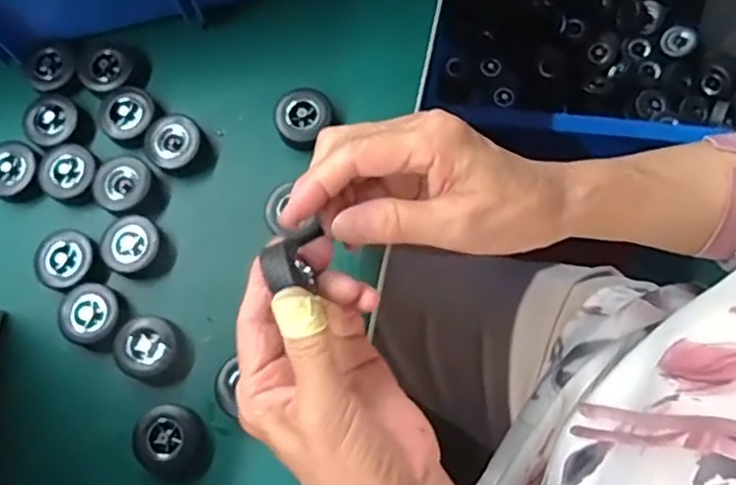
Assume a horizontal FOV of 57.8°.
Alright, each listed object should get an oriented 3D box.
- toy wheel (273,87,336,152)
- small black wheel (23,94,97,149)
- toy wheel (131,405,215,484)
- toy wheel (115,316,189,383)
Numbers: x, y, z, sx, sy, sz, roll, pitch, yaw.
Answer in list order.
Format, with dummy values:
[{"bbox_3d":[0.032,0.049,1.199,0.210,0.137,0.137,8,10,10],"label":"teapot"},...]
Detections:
[{"bbox_3d":[-0.042,-0.080,0.431,0.031,0.017,0.039,34,82,9],"label":"toy wheel"},{"bbox_3d":[-0.204,-0.078,0.442,0.040,0.019,0.036,25,81,8],"label":"small black wheel"},{"bbox_3d":[-0.111,0.116,0.382,0.037,0.015,0.044,-43,79,-6],"label":"toy wheel"},{"bbox_3d":[-0.130,0.064,0.400,0.042,0.015,0.036,23,80,8],"label":"toy wheel"}]

